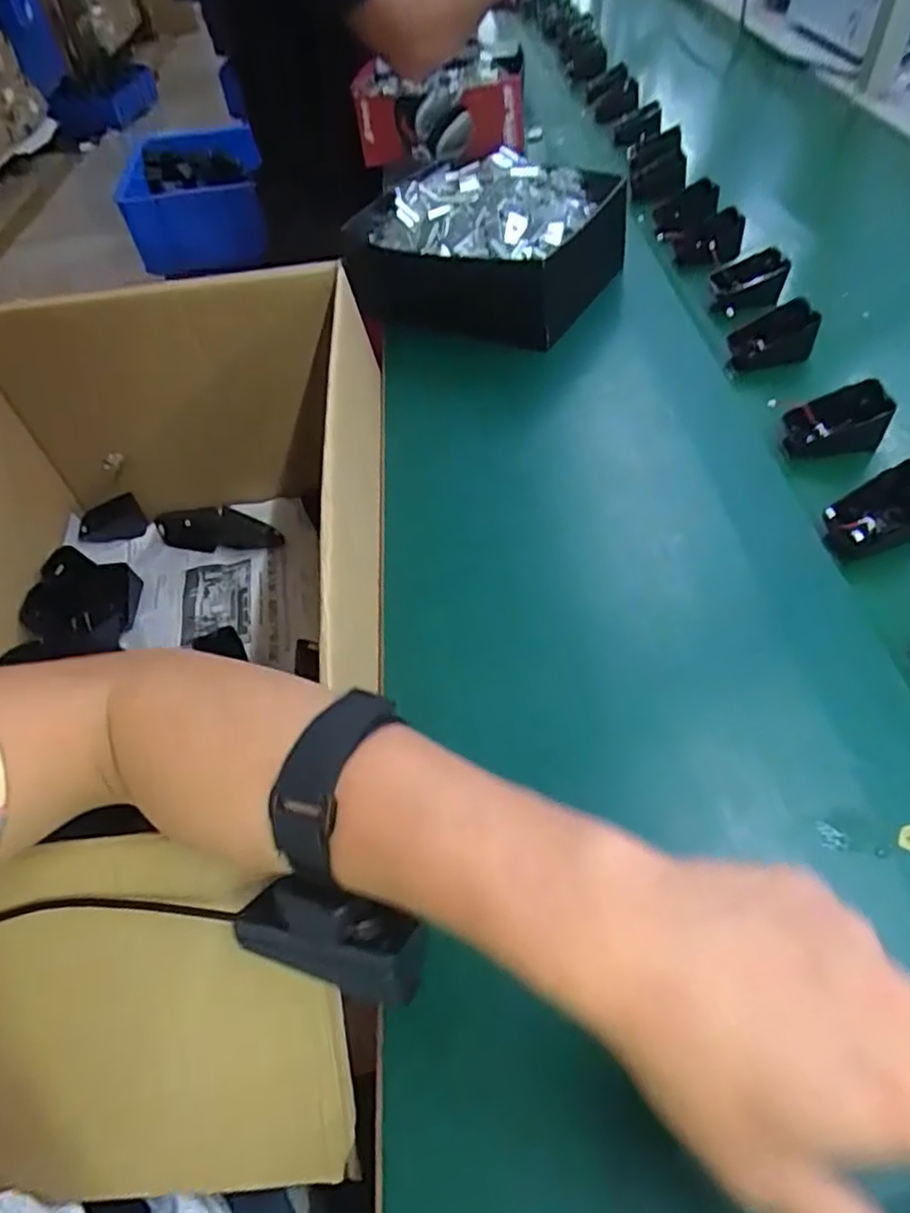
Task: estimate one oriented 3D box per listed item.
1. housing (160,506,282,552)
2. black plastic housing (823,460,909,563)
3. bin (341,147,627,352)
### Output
[{"bbox_3d":[-0.263,-0.083,0.746,0.145,0.041,0.032,5,51,9],"label":"housing"},{"bbox_3d":[0.284,-0.063,0.445,0.063,0.041,0.050,-14,50,-7],"label":"black plastic housing"},{"bbox_3d":[0.023,-0.361,0.671,0.247,0.092,0.194,18,54,19],"label":"bin"}]

